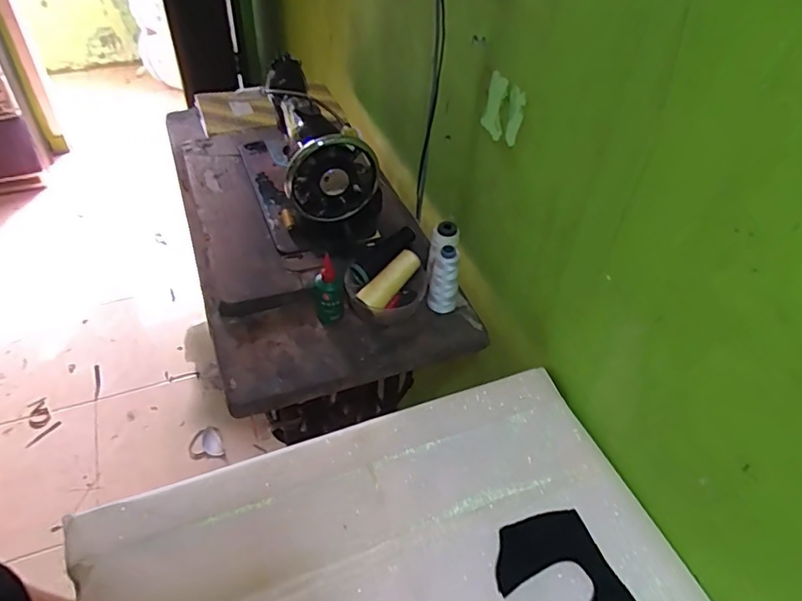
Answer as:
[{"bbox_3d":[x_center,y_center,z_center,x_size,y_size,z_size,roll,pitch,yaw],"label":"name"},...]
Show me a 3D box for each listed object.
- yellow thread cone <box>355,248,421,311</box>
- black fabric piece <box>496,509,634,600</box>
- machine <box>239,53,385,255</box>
[{"bbox_3d":[-0.012,-0.029,0.828,0.032,0.047,0.116,33,53,27],"label":"yellow thread cone"},{"bbox_3d":[0.173,0.303,0.585,0.117,0.006,0.156,-19,49,-17],"label":"black fabric piece"},{"bbox_3d":[-0.183,-0.278,0.977,0.173,0.206,0.427,-16,48,-17],"label":"machine"}]

